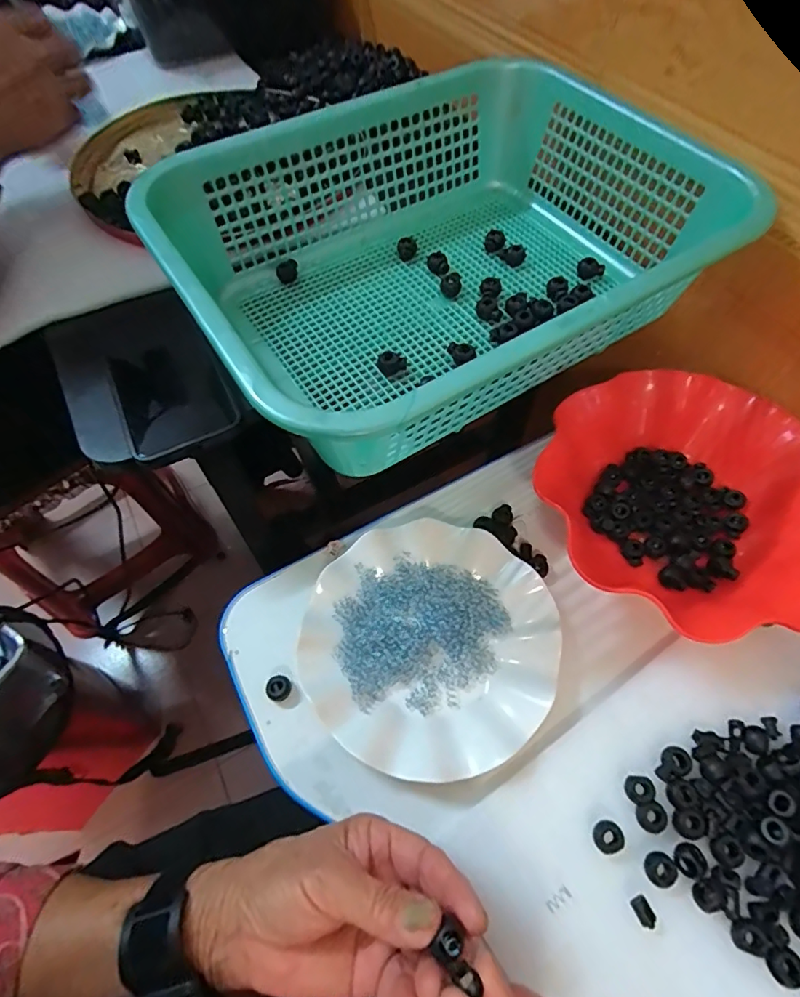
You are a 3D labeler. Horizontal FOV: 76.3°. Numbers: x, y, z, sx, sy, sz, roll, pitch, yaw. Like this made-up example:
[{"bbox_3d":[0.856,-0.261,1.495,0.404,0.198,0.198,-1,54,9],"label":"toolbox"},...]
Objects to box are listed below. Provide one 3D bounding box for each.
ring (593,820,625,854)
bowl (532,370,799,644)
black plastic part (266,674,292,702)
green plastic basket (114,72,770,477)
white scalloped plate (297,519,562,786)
[{"bbox_3d":[0.128,0.208,0.312,0.018,0.004,0.017,-1,60,1],"label":"ring"},{"bbox_3d":[0.224,-0.002,0.407,0.214,0.053,0.206,-1,60,1],"label":"bowl"},{"bbox_3d":[-0.087,0.138,0.369,0.016,0.014,0.017,-1,60,1],"label":"black plastic part"},{"bbox_3d":[0.031,-0.185,0.388,0.371,0.108,0.290,-31,64,-15],"label":"green plastic basket"},{"bbox_3d":[0.022,0.103,0.378,0.178,0.021,0.177,-1,60,1],"label":"white scalloped plate"}]

